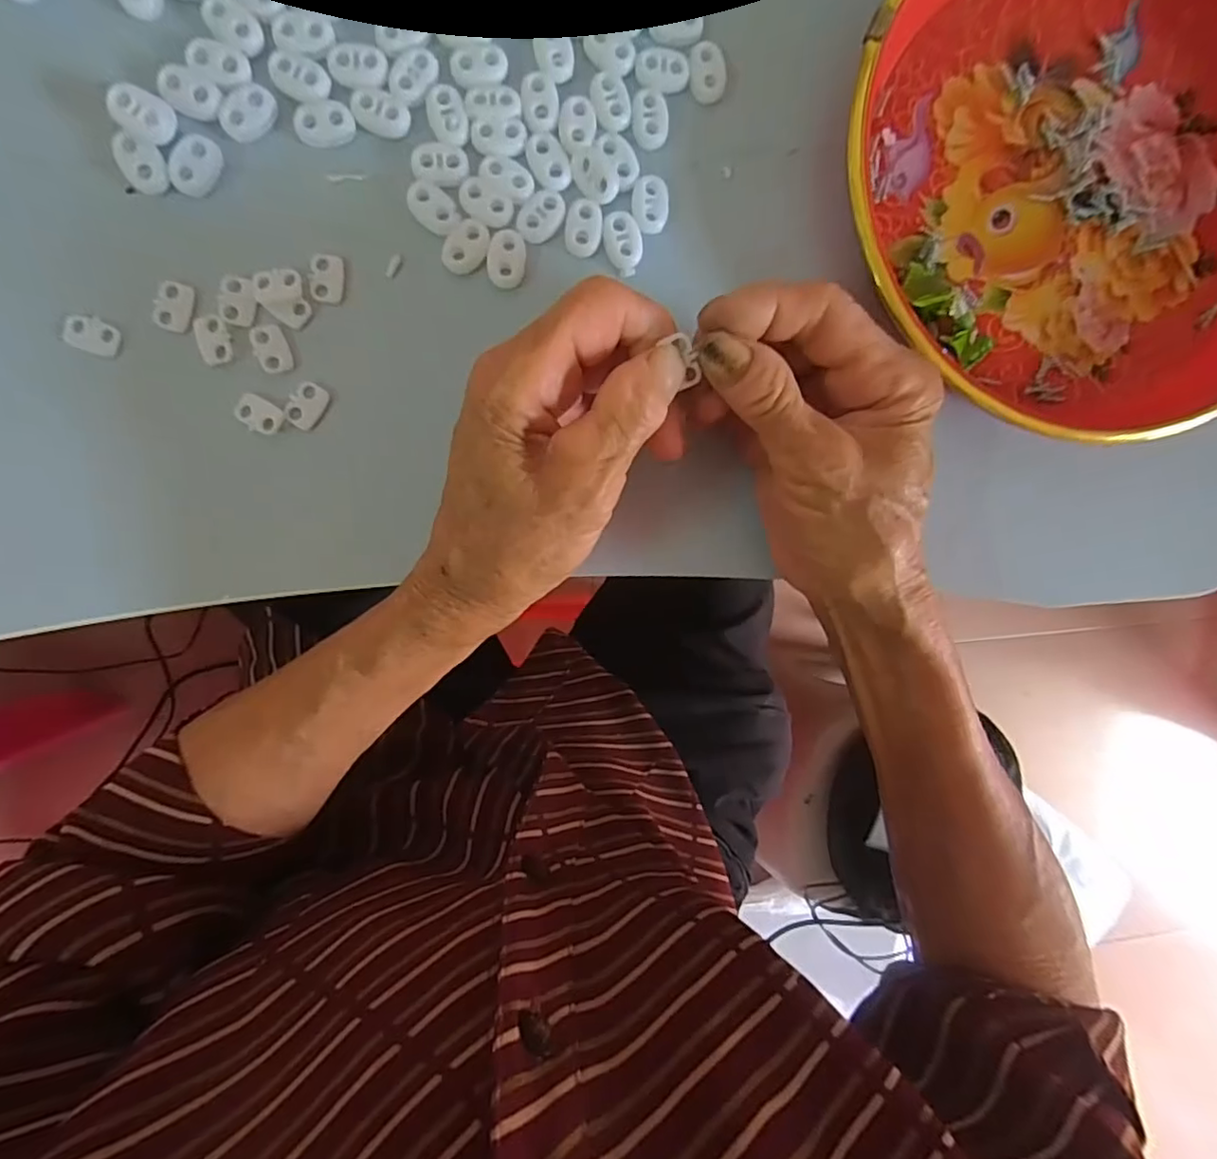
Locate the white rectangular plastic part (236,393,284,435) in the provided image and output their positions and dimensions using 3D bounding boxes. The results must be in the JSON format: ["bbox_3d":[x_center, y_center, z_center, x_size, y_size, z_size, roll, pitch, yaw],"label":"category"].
[{"bbox_3d":[-0.137,-0.064,0.229,0.017,0.004,0.012,27,91,-8],"label":"white rectangular plastic part"}]

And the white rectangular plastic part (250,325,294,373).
[{"bbox_3d":[-0.132,-0.090,0.229,0.012,0.004,0.019,-22,97,-5],"label":"white rectangular plastic part"}]

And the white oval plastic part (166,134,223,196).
[{"bbox_3d":[-0.155,-0.155,0.221,0.015,0.005,0.021,29,90,-8],"label":"white oval plastic part"}]

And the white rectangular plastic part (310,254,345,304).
[{"bbox_3d":[-0.111,-0.119,0.232,0.012,0.004,0.018,3,94,-7],"label":"white rectangular plastic part"}]

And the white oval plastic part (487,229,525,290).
[{"bbox_3d":[-0.041,-0.130,0.239,0.014,0.006,0.021,6,94,-7],"label":"white oval plastic part"}]

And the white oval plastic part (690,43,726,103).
[{"bbox_3d":[0.041,-0.208,0.242,0.015,0.006,0.020,-7,95,-6],"label":"white oval plastic part"}]

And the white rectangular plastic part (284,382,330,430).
[{"bbox_3d":[-0.120,-0.069,0.234,0.012,0.004,0.018,28,91,-8],"label":"white rectangular plastic part"}]

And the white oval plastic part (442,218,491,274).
[{"bbox_3d":[-0.057,-0.133,0.237,0.015,0.005,0.021,37,89,-8],"label":"white oval plastic part"}]

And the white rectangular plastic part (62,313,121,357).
[{"bbox_3d":[-0.194,-0.092,0.221,0.017,0.004,0.013,19,92,-8],"label":"white rectangular plastic part"}]

